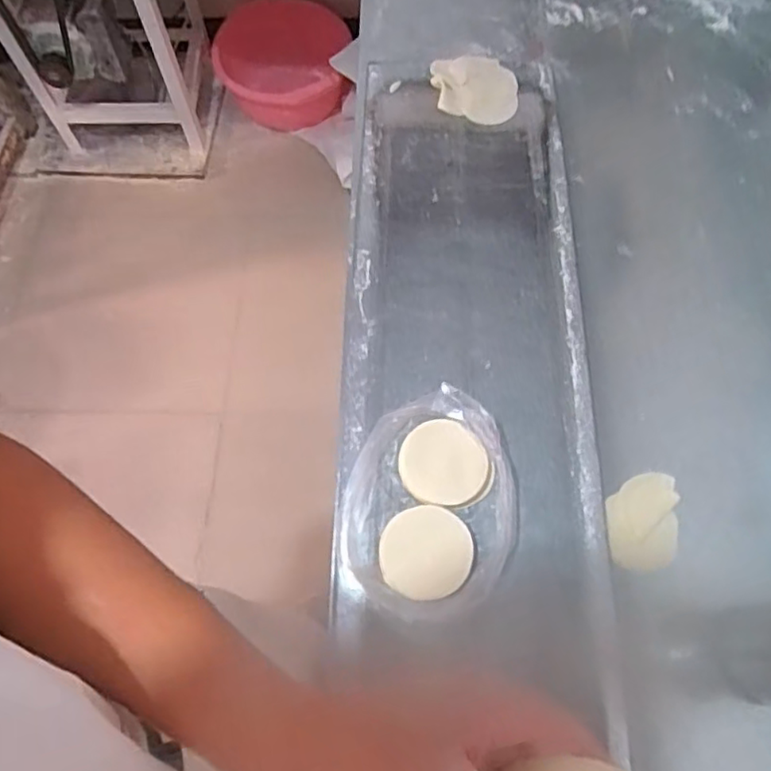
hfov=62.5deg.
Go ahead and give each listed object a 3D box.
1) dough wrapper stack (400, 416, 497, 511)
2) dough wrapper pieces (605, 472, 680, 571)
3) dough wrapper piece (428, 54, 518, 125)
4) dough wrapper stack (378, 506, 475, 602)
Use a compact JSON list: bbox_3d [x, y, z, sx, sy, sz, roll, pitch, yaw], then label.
[{"bbox_3d":[0.060,0.081,0.646,0.087,0.020,0.088,-29,69,6],"label":"dough wrapper stack"},{"bbox_3d":[0.263,0.137,0.651,0.074,0.010,0.101,11,65,5],"label":"dough wrapper pieces"},{"bbox_3d":[0.122,-0.409,0.874,0.116,0.010,0.111,2,65,1],"label":"dough wrapper piece"},{"bbox_3d":[0.038,0.163,0.613,0.087,0.029,0.082,-14,66,-7],"label":"dough wrapper stack"}]

